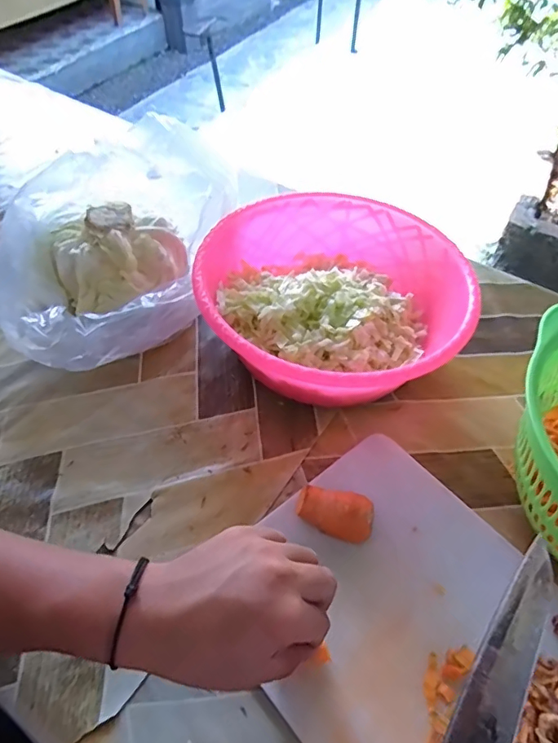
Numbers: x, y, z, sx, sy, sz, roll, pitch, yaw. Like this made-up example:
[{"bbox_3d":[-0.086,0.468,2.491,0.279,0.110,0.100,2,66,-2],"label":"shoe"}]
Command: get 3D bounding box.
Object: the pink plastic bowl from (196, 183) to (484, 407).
[{"bbox_3d":[0.048,-0.058,0.480,0.236,0.091,0.234,2,50,-3],"label":"pink plastic bowl"}]

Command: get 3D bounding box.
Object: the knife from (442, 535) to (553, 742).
[{"bbox_3d":[0.080,0.222,0.242,0.025,0.022,0.284,22,77,14],"label":"knife"}]

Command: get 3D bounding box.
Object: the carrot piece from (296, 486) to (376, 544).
[{"bbox_3d":[0.042,0.106,0.379,0.055,0.024,0.031,11,50,5],"label":"carrot piece"}]

